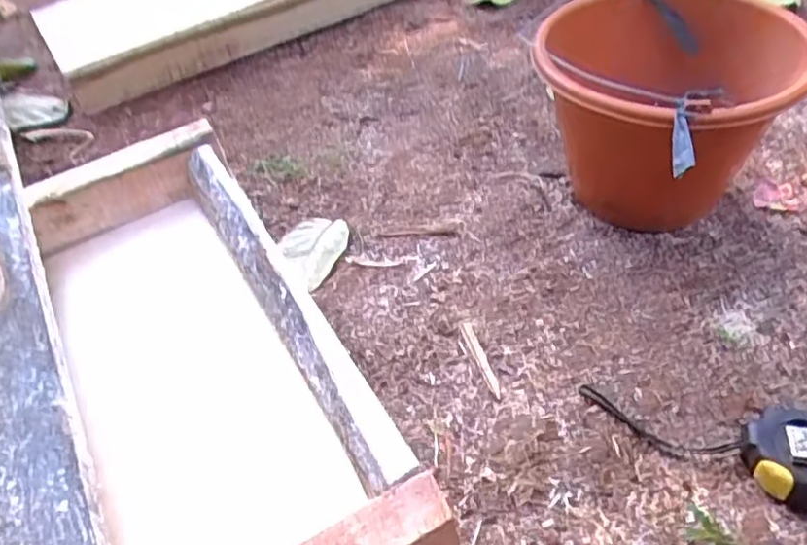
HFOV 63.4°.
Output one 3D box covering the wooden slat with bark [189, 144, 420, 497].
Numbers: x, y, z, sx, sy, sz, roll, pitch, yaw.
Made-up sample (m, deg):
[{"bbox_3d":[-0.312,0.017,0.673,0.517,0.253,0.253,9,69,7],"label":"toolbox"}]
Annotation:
[{"bbox_3d":[-0.106,0.012,0.543,0.034,0.033,0.405,-26,48,-17],"label":"wooden slat with bark"}]

